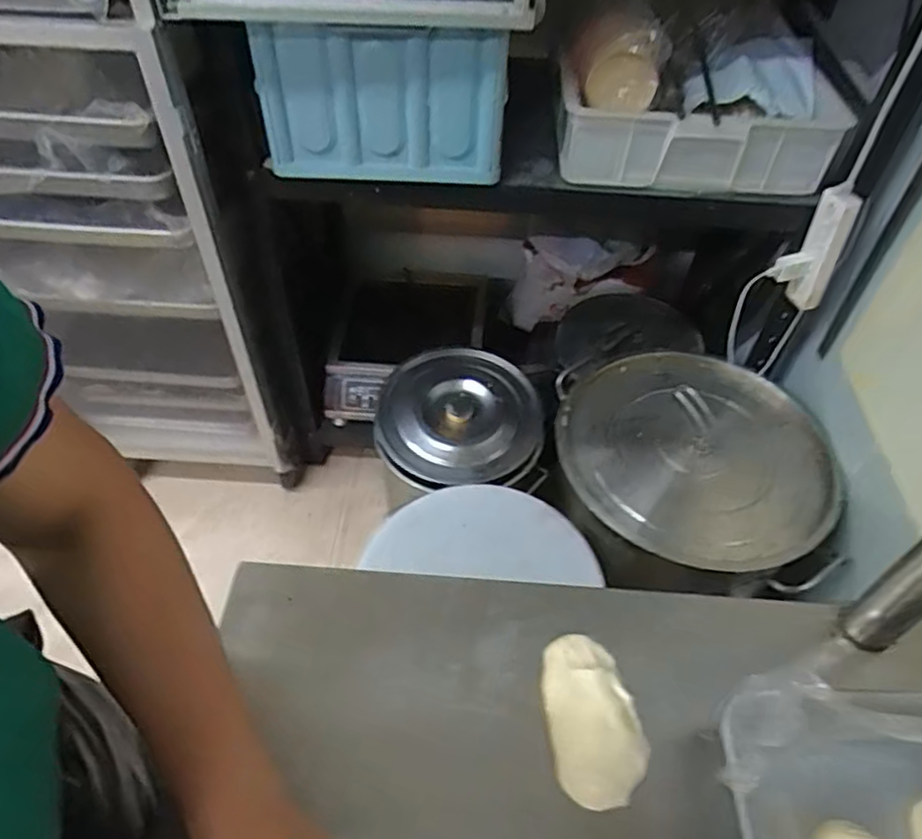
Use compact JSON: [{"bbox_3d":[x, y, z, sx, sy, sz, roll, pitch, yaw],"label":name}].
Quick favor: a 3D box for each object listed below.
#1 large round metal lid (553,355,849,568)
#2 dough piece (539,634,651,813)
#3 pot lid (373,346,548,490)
[{"bbox_3d":[0.406,0.047,1.144,0.462,0.075,0.442,-3,50,-4],"label":"large round metal lid"},{"bbox_3d":[0.093,0.212,0.476,0.063,0.026,0.113,-7,50,-8],"label":"dough piece"},{"bbox_3d":[-0.002,-0.011,1.284,0.312,0.043,0.295,1,50,-1],"label":"pot lid"}]

